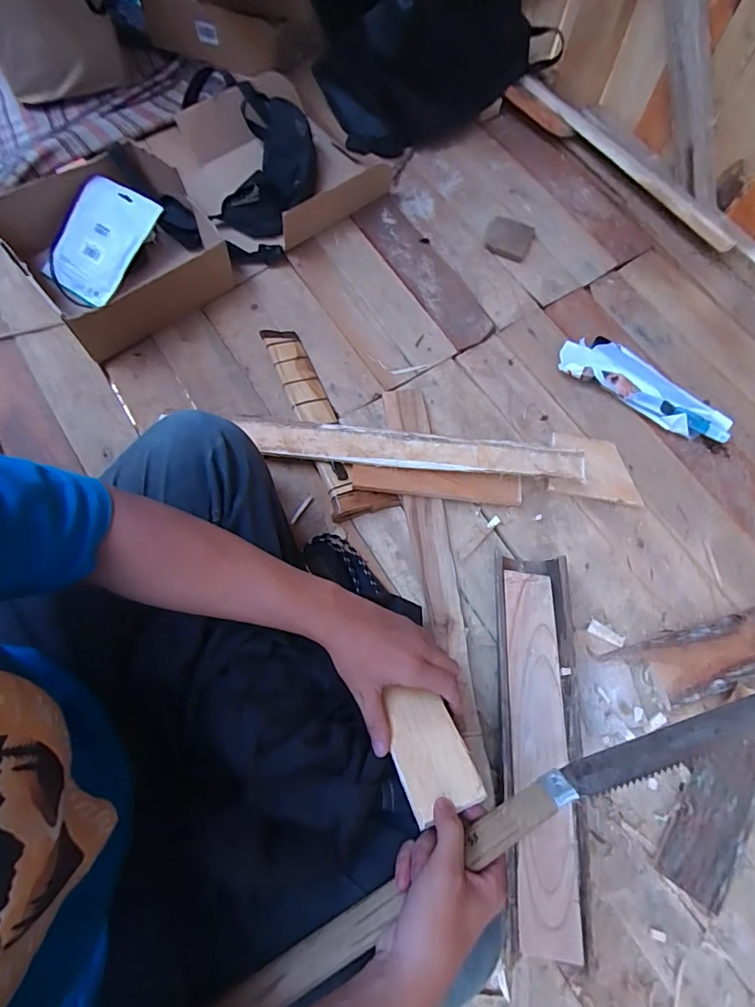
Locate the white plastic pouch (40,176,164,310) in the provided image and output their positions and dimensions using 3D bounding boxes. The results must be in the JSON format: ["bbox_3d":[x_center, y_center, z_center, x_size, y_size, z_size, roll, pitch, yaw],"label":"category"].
[{"bbox_3d":[-0.444,-0.418,0.772,0.135,0.018,0.193,35,93,7],"label":"white plastic pouch"}]

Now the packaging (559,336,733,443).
[{"bbox_3d":[0.407,-0.175,0.741,0.264,0.049,0.077,30,71,9],"label":"packaging"}]

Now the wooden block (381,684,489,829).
[{"bbox_3d":[0.045,0.211,0.417,0.063,0.008,0.101,-9,45,-17],"label":"wooden block"}]

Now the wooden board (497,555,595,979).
[{"bbox_3d":[0.187,0.262,0.562,0.088,0.071,0.411,4,70,-1],"label":"wooden board"}]

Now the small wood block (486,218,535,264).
[{"bbox_3d":[0.235,-0.470,0.859,0.081,0.013,0.078,19,70,5],"label":"small wood block"}]

